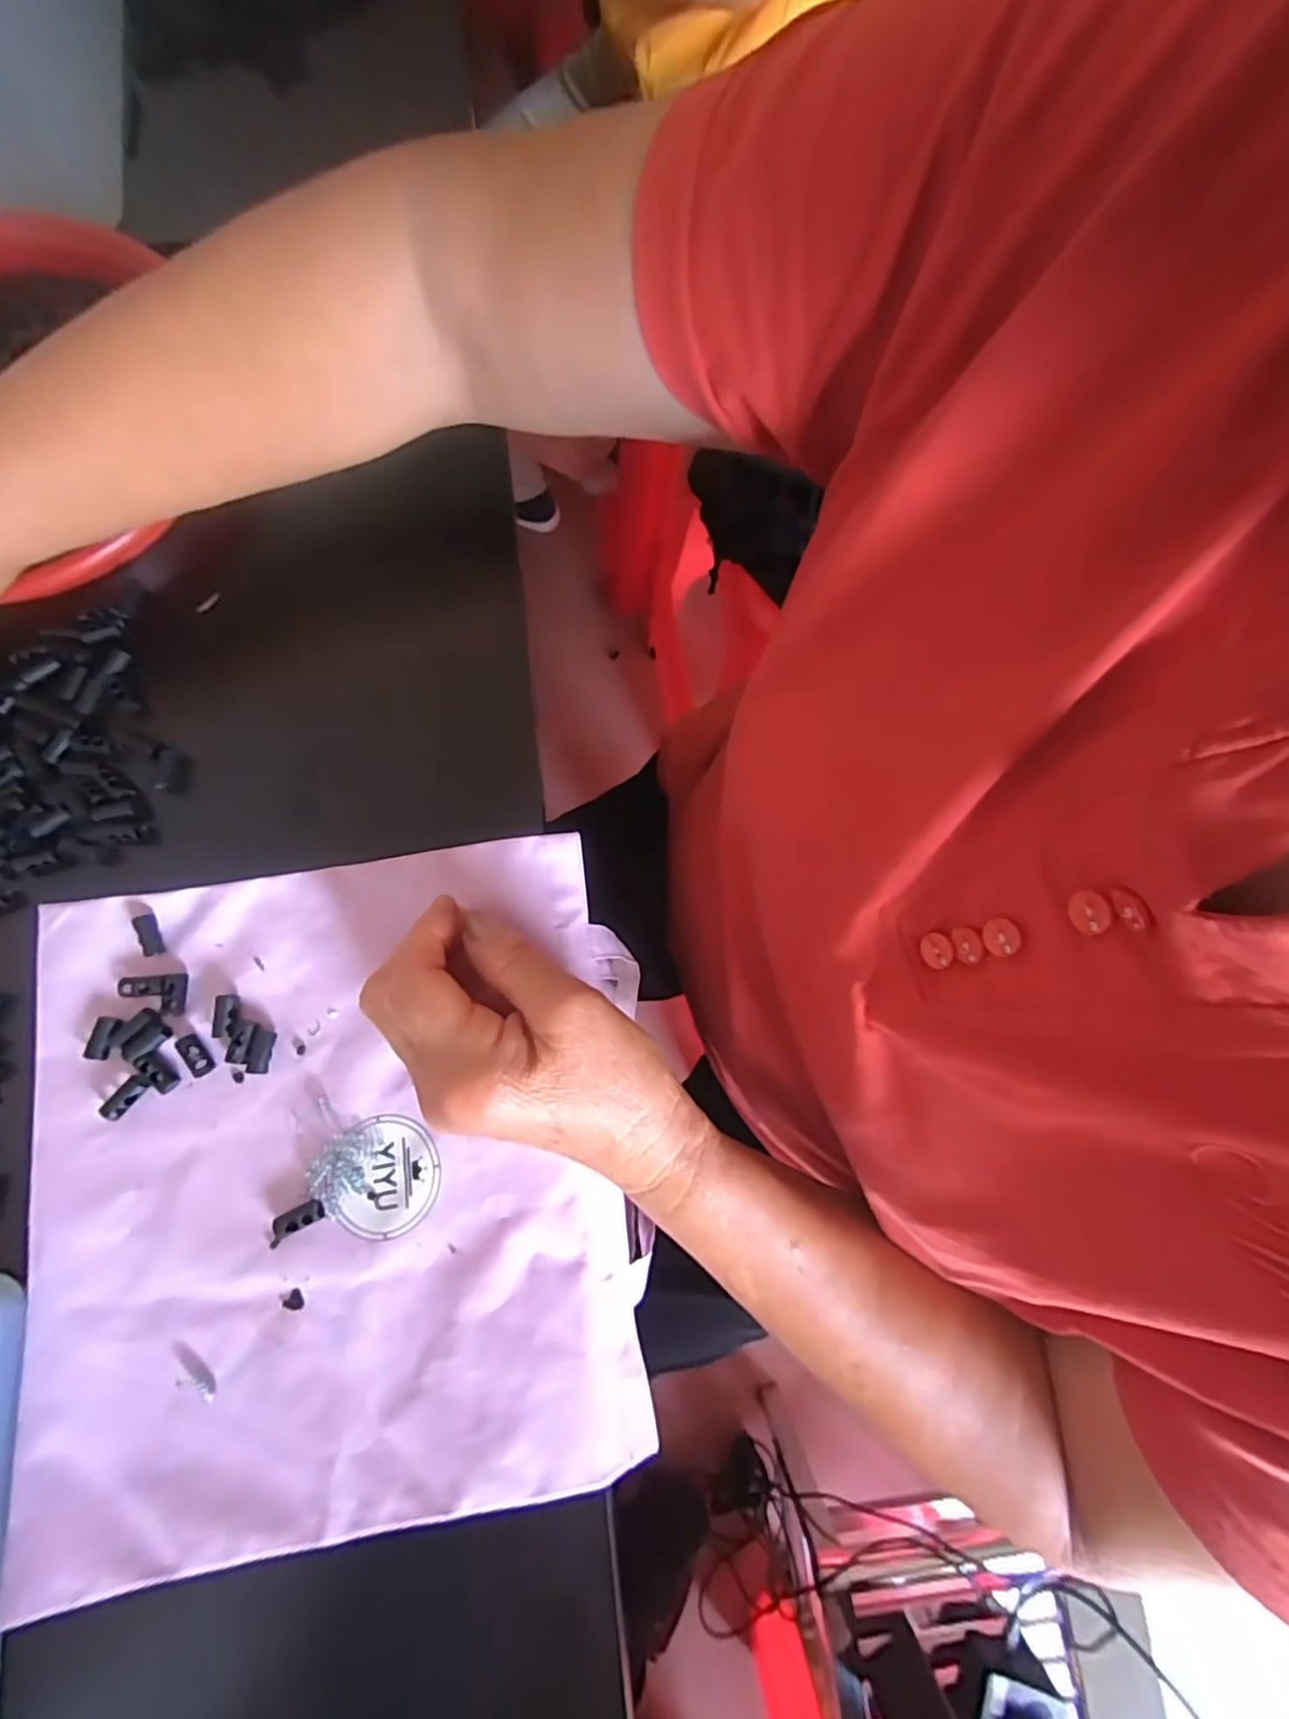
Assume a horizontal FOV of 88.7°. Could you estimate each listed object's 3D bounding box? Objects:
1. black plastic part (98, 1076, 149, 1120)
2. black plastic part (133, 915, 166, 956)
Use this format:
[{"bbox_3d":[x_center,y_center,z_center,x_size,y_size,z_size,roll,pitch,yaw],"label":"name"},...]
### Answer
[{"bbox_3d":[-0.223,0.102,0.282,0.009,0.005,0.022,37,79,6],"label":"black plastic part"},{"bbox_3d":[-0.223,0.034,0.296,0.008,0.004,0.019,-14,98,-5],"label":"black plastic part"}]

